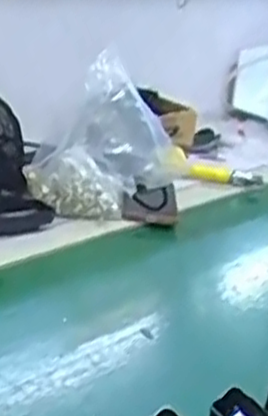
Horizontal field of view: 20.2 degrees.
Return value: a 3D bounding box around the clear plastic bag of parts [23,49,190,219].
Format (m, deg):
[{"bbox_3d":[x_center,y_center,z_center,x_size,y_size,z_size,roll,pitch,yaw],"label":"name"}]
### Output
[{"bbox_3d":[-0.037,-0.078,0.972,0.197,0.193,0.070,6,25,-2],"label":"clear plastic bag of parts"}]

